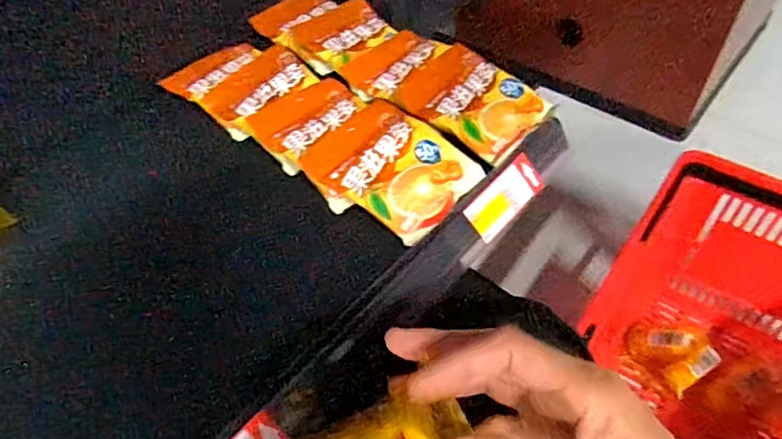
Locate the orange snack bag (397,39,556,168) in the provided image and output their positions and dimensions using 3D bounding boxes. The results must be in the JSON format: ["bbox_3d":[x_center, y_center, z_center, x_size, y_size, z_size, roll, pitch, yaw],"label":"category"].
[{"bbox_3d":[0.078,-0.115,0.533,0.123,0.025,0.099,32,59,26],"label":"orange snack bag"}]

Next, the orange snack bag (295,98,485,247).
[{"bbox_3d":[0.000,-0.048,0.486,0.126,0.035,0.102,31,59,26],"label":"orange snack bag"}]

